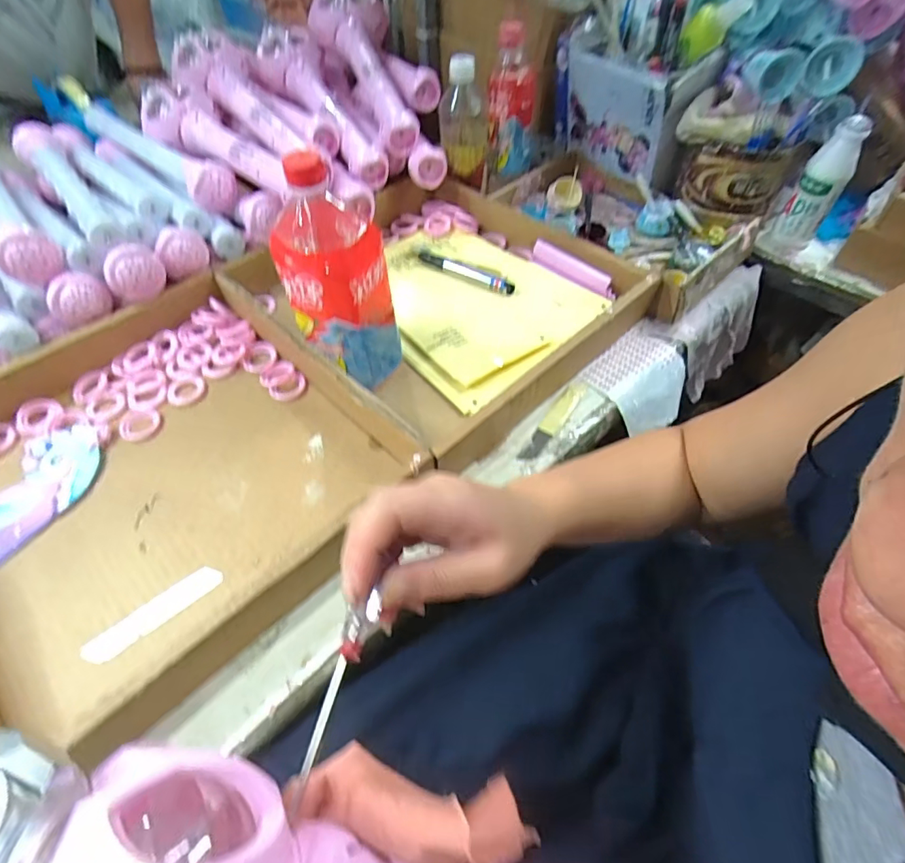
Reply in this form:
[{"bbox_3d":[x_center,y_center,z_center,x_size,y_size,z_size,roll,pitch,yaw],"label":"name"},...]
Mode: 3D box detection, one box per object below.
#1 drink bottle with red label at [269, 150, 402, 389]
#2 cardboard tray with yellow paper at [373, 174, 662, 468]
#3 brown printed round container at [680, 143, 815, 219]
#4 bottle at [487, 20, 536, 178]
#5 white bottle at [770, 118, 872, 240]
[{"bbox_3d":[-0.098,-0.132,0.451,0.083,0.213,0.077,0,53,0],"label":"drink bottle with red label"},{"bbox_3d":[-0.009,-0.171,0.580,0.348,0.055,0.362,-39,62,-25],"label":"cardboard tray with yellow paper"},{"bbox_3d":[0.375,-0.342,0.647,0.118,0.077,0.118,0,53,0],"label":"brown printed round container"},{"bbox_3d":[0.081,-0.436,0.662,0.064,0.157,0.066,7,54,6],"label":"bottle"},{"bbox_3d":[0.450,-0.297,0.617,0.048,0.148,0.042,27,58,19],"label":"white bottle"}]

